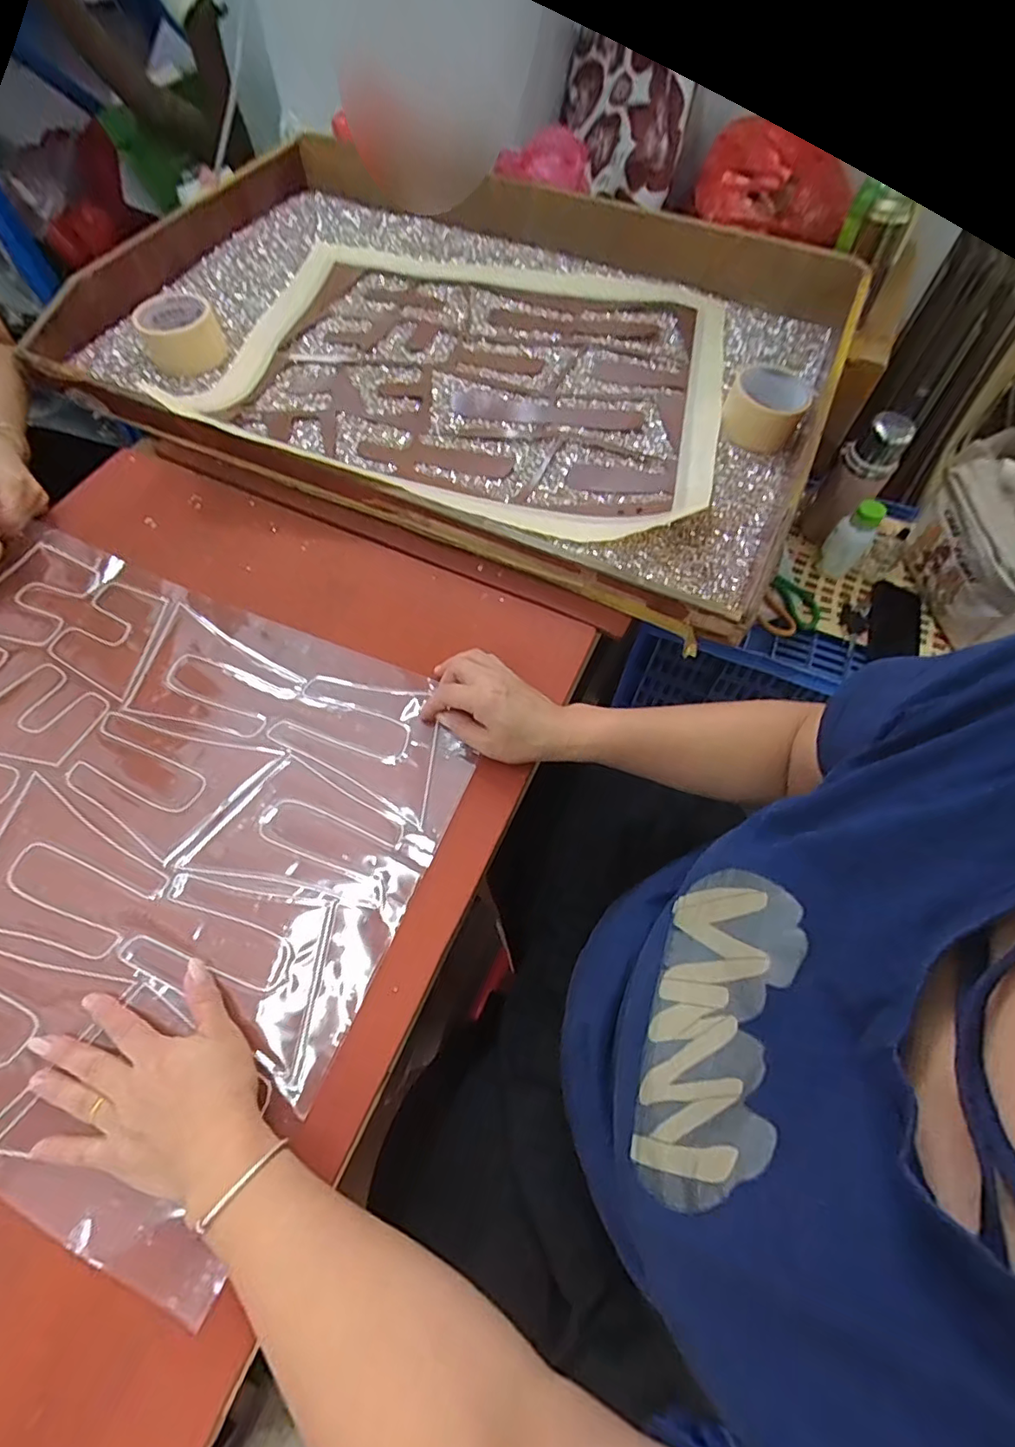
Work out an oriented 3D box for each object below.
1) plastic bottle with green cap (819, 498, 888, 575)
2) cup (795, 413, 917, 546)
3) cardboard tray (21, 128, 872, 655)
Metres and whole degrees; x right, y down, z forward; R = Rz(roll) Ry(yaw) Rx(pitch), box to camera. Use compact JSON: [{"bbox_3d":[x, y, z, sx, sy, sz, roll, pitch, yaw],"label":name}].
[{"bbox_3d":[0.538,-0.290,0.881,0.058,0.125,0.043,32,66,14],"label":"plastic bottle with green cap"},{"bbox_3d":[0.542,-0.375,0.882,0.074,0.201,0.071,1,63,-1],"label":"cup"},{"bbox_3d":[-0.064,-0.523,0.726,0.915,0.058,0.639,22,66,12],"label":"cardboard tray"}]

